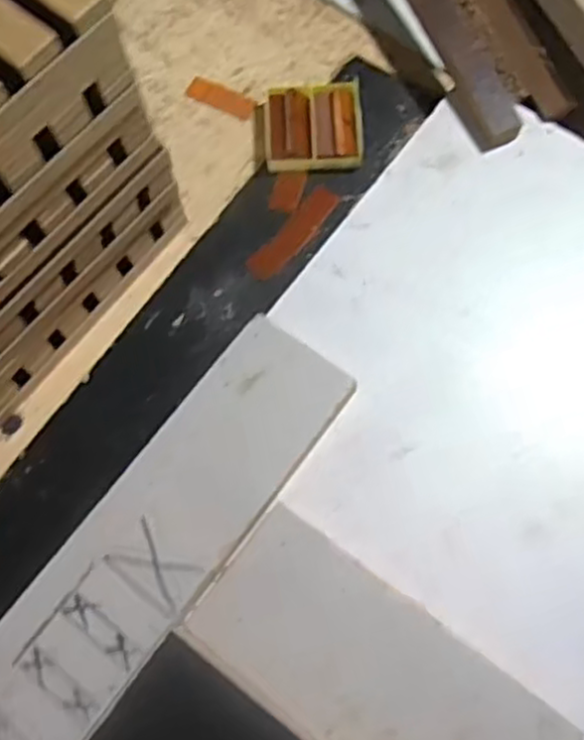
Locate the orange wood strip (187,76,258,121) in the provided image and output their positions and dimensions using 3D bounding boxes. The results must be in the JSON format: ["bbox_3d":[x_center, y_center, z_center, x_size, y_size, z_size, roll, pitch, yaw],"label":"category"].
[{"bbox_3d":[-0.049,-0.194,0.518,0.051,0.009,0.018,26,74,10],"label":"orange wood strip"}]

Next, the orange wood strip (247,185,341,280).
[{"bbox_3d":[0.002,-0.091,0.486,0.022,0.005,0.077,40,77,13],"label":"orange wood strip"}]

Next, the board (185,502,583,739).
[{"bbox_3d":[0.042,0.154,0.359,0.181,0.011,0.083,36,73,13],"label":"board"}]

